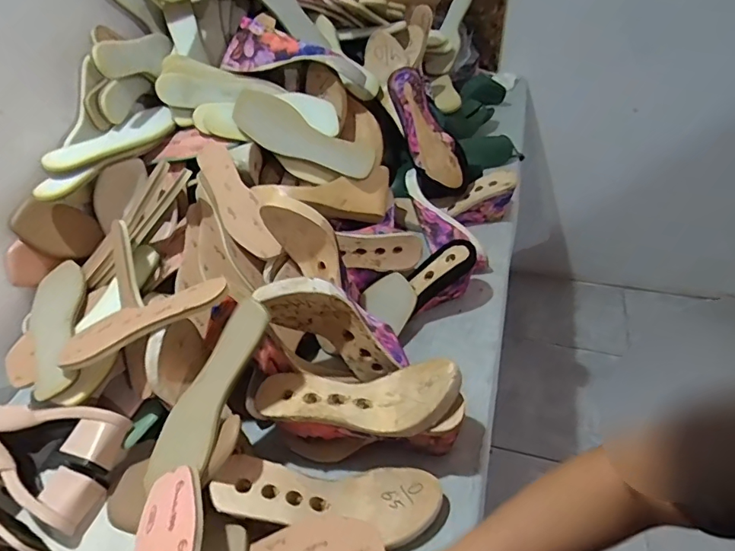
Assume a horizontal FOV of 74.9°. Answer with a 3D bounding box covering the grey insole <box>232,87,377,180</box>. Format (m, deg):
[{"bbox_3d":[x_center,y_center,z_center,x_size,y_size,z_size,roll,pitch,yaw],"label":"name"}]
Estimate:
[{"bbox_3d":[-0.103,-0.226,0.790,0.237,0.025,0.078,24,78,-2],"label":"grey insole"}]

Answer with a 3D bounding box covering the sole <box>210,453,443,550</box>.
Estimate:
[{"bbox_3d":[-0.041,0.243,0.533,0.250,0.046,0.088,10,45,-10],"label":"sole"}]

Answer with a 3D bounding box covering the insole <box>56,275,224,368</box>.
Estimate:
[{"bbox_3d":[-0.273,0.052,0.570,0.224,0.019,0.069,-22,45,11],"label":"insole"}]

